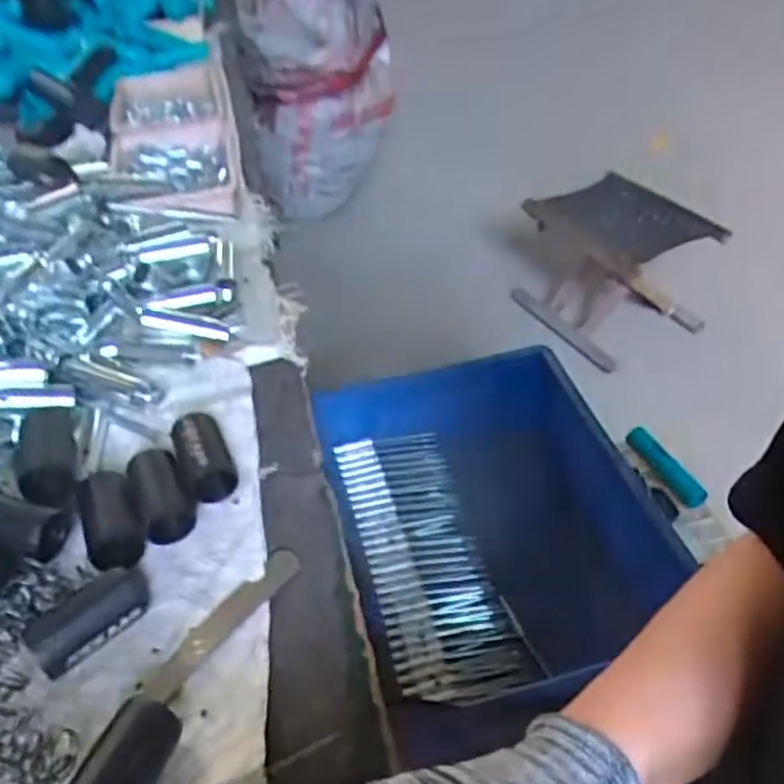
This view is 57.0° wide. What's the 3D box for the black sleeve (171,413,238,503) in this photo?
[{"bbox_3d":[-0.128,0.048,0.497,0.033,0.033,0.069,-20,45,-19],"label":"black sleeve"}]

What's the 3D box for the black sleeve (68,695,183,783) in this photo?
[{"bbox_3d":[-0.128,0.182,0.346,0.034,0.034,0.064,11,44,15],"label":"black sleeve"}]

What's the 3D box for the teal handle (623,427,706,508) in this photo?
[{"bbox_3d":[0.334,0.088,0.878,0.025,0.032,0.124,-17,44,-16],"label":"teal handle"}]

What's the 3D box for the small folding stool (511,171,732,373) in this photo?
[{"bbox_3d":[0.411,-0.222,1.388,0.257,0.284,0.277,-20,45,-18],"label":"small folding stool"}]

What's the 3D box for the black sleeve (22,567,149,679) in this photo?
[{"bbox_3d":[-0.170,0.129,0.411,0.068,0.035,0.029,-34,51,-30],"label":"black sleeve"}]

